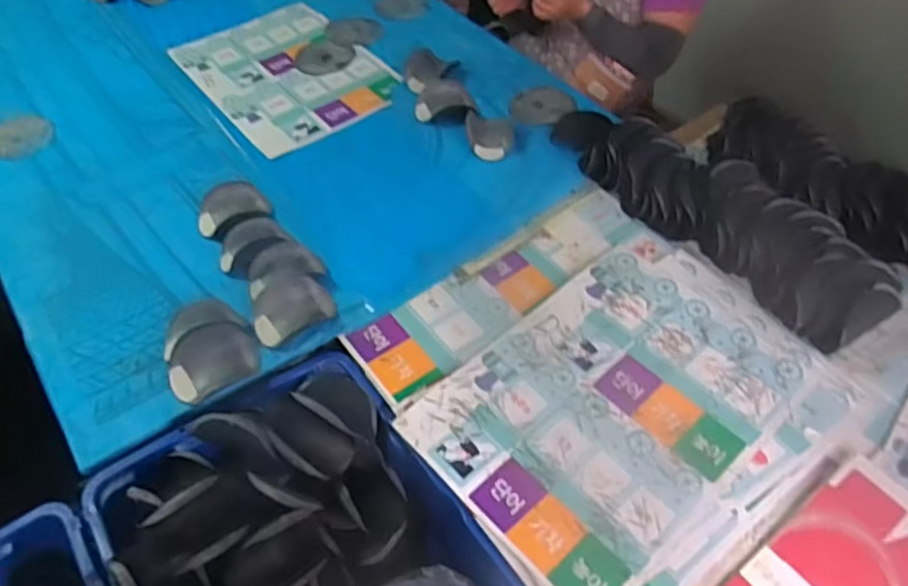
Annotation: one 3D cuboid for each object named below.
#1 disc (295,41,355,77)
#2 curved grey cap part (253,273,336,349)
[{"bbox_3d":[-0.321,-0.589,1.639,0.142,0.004,0.152,-1,50,1],"label":"disc"},{"bbox_3d":[-0.275,0.022,1.104,0.134,0.036,0.103,-27,55,-19],"label":"curved grey cap part"}]

